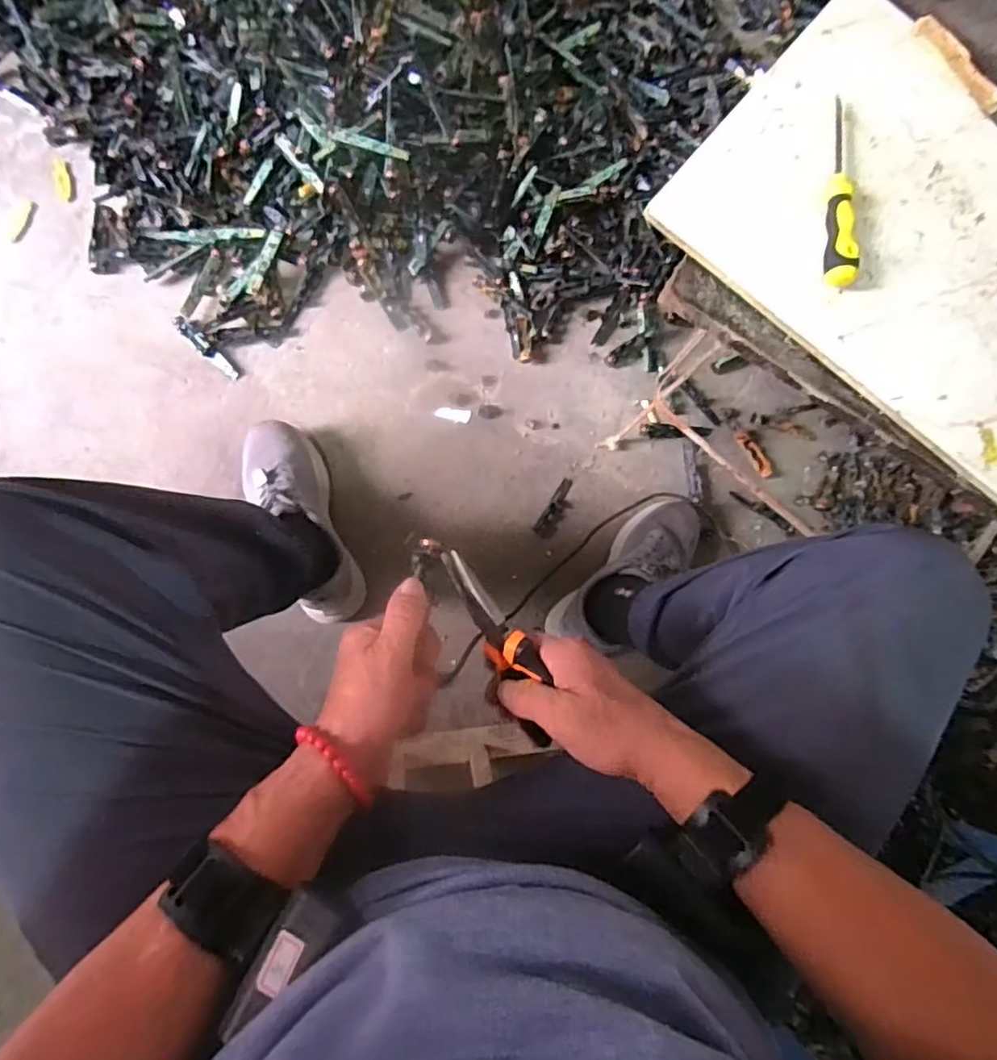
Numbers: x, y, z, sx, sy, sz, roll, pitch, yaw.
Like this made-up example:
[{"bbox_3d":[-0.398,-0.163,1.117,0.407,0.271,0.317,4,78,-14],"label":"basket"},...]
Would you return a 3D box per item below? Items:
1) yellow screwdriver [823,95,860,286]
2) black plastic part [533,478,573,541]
[{"bbox_3d":[0.261,-0.255,0.459,0.024,0.026,0.152,9,79,-6],"label":"yellow screwdriver"},{"bbox_3d":[0.086,-0.030,0.891,0.032,0.011,0.094,35,82,-5],"label":"black plastic part"}]

